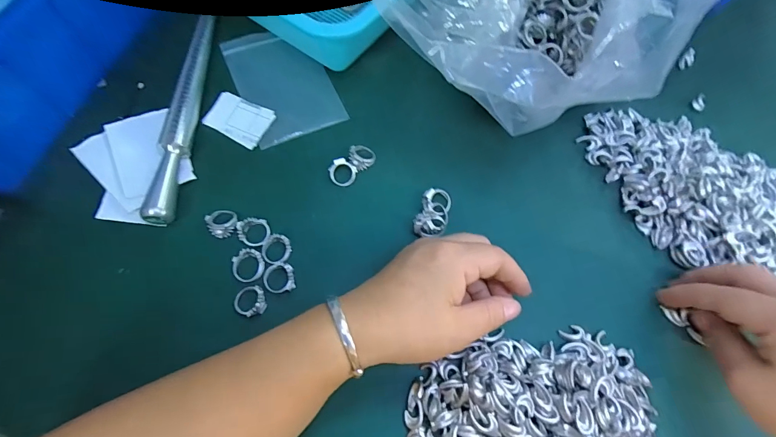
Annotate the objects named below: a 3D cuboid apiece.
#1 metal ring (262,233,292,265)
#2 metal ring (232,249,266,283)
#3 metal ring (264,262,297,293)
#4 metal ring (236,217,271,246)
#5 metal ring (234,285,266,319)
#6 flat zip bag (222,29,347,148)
[{"bbox_3d":[-0.083,0.022,0.278,0.021,0.007,0.021,1,68,-2],"label":"metal ring"},{"bbox_3d":[-0.102,0.034,0.273,0.022,0.006,0.023,-8,69,-6],"label":"metal ring"},{"bbox_3d":[-0.079,0.043,0.272,0.021,0.007,0.021,1,68,-2],"label":"metal ring"},{"bbox_3d":[-0.102,0.009,0.282,0.022,0.005,0.025,-18,70,-9],"label":"metal ring"},{"bbox_3d":[-0.098,0.058,0.265,0.022,0.008,0.022,1,68,-2],"label":"metal ring"},{"bbox_3d":[-0.095,-0.126,0.338,0.078,0.006,0.122,-22,72,-13],"label":"flat zip bag"}]

